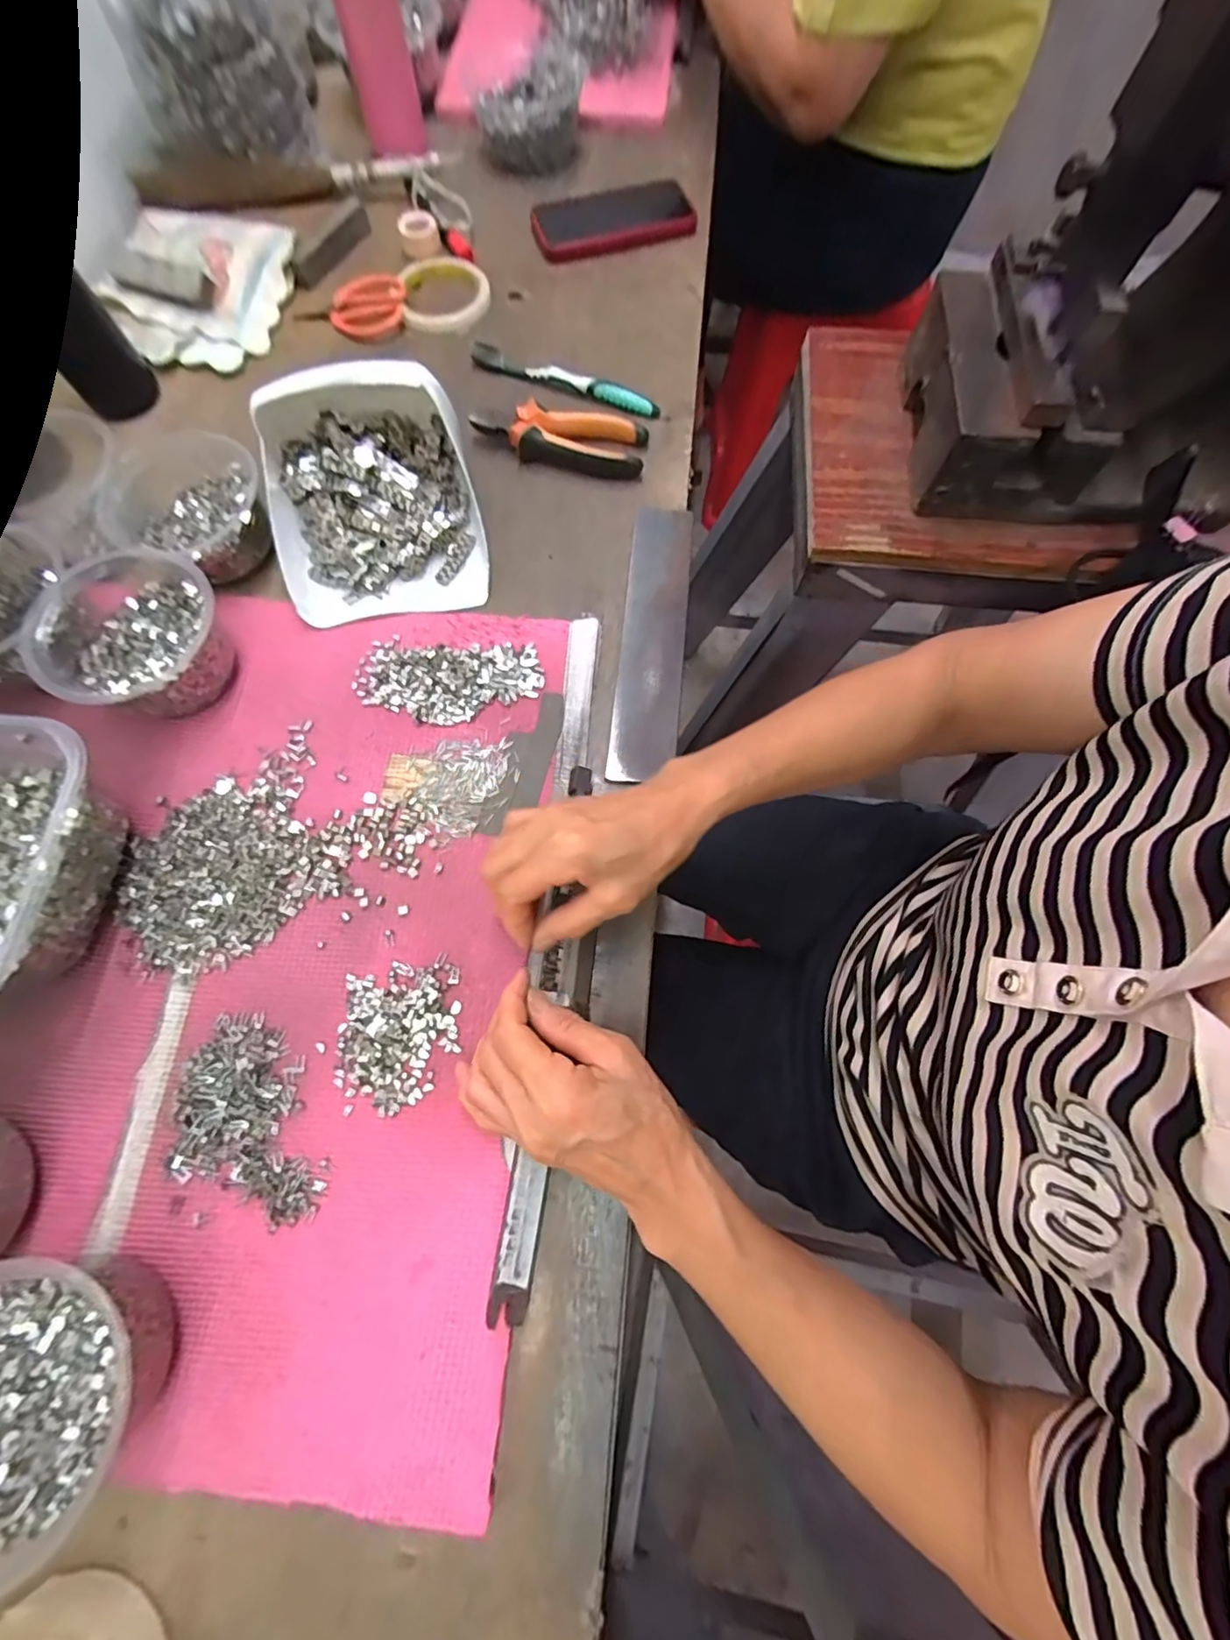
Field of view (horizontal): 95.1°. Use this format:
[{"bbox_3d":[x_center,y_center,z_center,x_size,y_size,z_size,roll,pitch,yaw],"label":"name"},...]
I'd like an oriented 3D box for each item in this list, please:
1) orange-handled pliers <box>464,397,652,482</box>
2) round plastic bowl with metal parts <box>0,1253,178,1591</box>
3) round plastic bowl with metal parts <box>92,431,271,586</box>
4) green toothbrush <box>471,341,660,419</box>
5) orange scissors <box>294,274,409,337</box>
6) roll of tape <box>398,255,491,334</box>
[{"bbox_3d":[-0.044,-0.344,0.497,0.148,0.025,0.065,16,73,4],"label":"orange-handled pliers"},{"bbox_3d":[-0.276,0.269,0.268,0.111,0.060,0.109,0,72,-1],"label":"round plastic bowl with metal parts"},{"bbox_3d":[-0.337,-0.248,0.444,0.131,0.046,0.119,11,72,3],"label":"round plastic bowl with metal parts"},{"bbox_3d":[-0.046,-0.408,0.522,0.186,0.015,0.013,21,73,6],"label":"green toothbrush"},{"bbox_3d":[-0.257,-0.499,0.548,0.109,0.015,0.059,-19,73,-7],"label":"orange scissors"},{"bbox_3d":[-0.170,-0.530,0.566,0.086,0.014,0.095,-8,72,-3],"label":"roll of tape"}]

